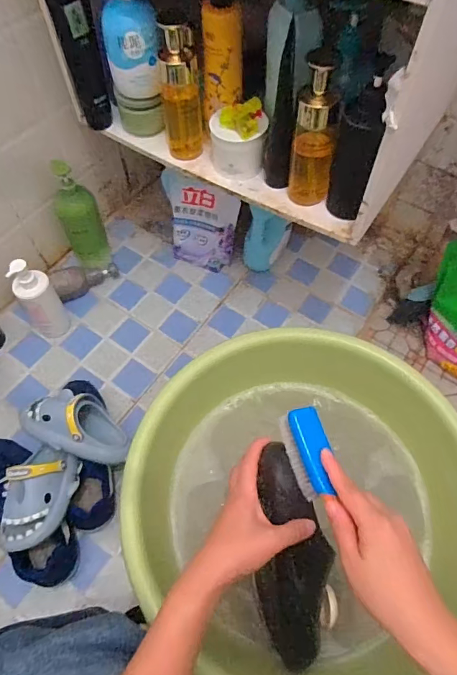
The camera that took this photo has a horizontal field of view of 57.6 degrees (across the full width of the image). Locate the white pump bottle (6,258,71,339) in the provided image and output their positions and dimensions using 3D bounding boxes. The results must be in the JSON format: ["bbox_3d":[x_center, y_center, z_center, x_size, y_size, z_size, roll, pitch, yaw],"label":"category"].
[{"bbox_3d":[-0.372,-0.075,0.814,0.068,0.199,0.072,-36,65,-19],"label":"white pump bottle"}]

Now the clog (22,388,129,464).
[{"bbox_3d":[-0.253,0.144,0.698,0.175,0.078,0.099,28,67,2],"label":"clog"}]

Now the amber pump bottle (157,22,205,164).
[{"bbox_3d":[-0.074,-0.381,0.649,0.059,0.184,0.062,-4,59,-2],"label":"amber pump bottle"}]

